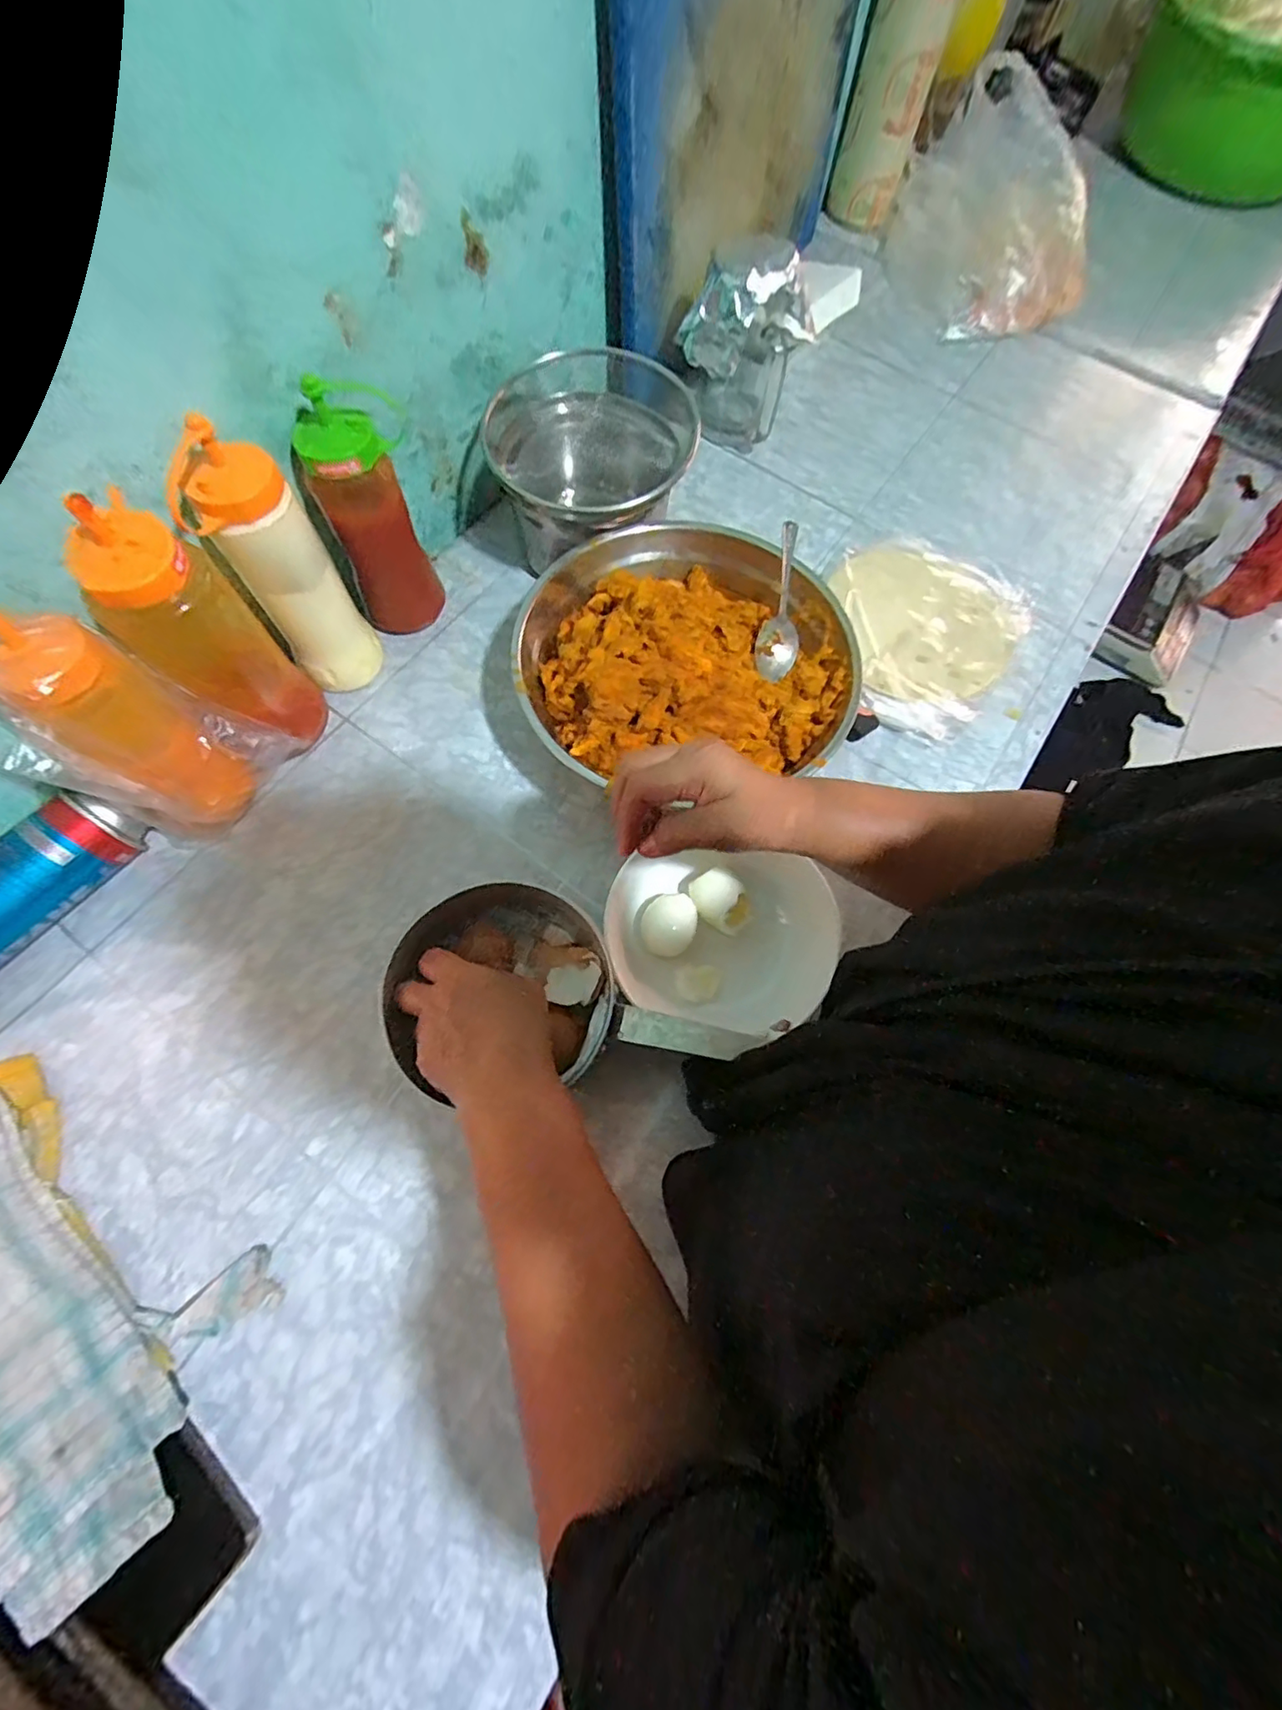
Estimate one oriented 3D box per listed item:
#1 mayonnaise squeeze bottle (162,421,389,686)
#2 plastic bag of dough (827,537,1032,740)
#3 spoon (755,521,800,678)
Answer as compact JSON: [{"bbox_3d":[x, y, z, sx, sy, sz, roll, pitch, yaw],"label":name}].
[{"bbox_3d":[-0.285,-0.224,0.483,0.075,0.214,0.065,-28,72,-12],"label":"mayonnaise squeeze bottle"},{"bbox_3d":[0.277,-0.237,0.607,0.198,0.025,0.227,35,71,11],"label":"plastic bag of dough"},{"bbox_3d":[0.133,-0.231,0.535,0.037,0.032,0.146,14,69,2],"label":"spoon"}]

